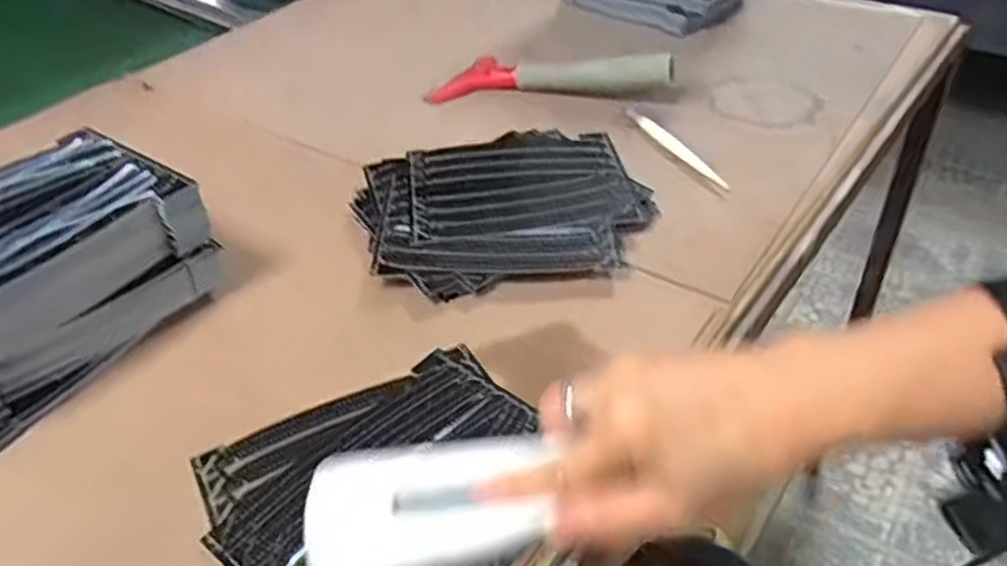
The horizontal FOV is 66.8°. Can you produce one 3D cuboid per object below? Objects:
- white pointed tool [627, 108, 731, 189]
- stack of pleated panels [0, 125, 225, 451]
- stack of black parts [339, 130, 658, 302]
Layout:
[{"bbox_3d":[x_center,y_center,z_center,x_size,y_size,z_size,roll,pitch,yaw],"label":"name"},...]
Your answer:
[{"bbox_3d":[0.138,-0.111,0.616,0.012,0.010,0.131,-19,42,-17],"label":"white pointed tool"},{"bbox_3d":[-0.276,-0.004,0.450,0.114,0.088,0.171,23,47,29],"label":"stack of pleated panels"},{"bbox_3d":[0.000,-0.054,0.552,0.197,0.022,0.178,-14,41,-12],"label":"stack of black parts"}]

